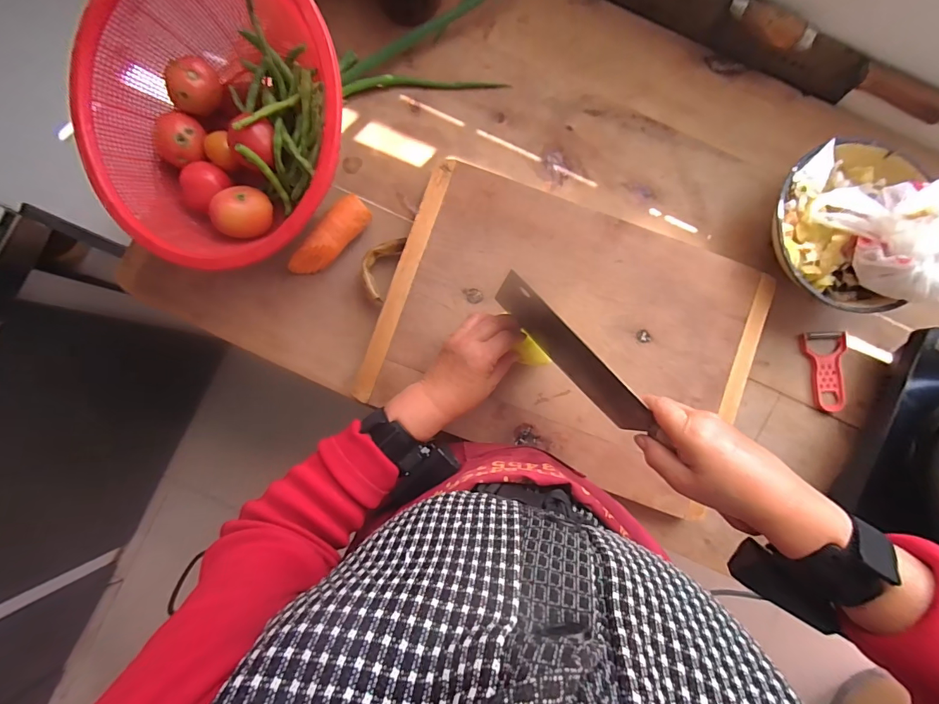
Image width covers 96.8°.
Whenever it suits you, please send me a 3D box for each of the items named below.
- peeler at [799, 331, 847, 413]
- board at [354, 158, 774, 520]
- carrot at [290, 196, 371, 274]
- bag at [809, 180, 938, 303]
[{"bbox_3d":[0.451,0.024,0.527,0.050,0.009,0.099,0,85,-1],"label":"peeler"},{"bbox_3d":[0.104,-0.030,0.507,0.458,0.037,0.316,20,85,1],"label":"board"},{"bbox_3d":[-0.167,-0.135,0.507,0.032,0.047,0.115,42,85,3],"label":"carrot"},{"bbox_3d":[0.476,-0.128,0.440,0.136,0.079,0.150,-21,86,-3],"label":"bag"}]

